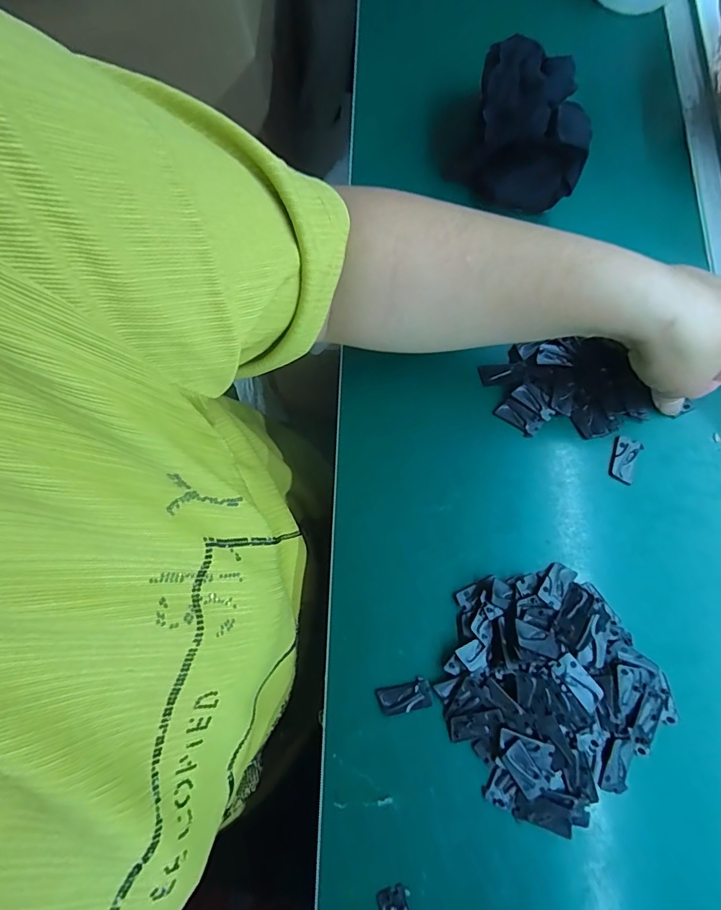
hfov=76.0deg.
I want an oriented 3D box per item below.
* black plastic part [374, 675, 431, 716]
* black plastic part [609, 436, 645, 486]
[{"bbox_3d":[0.029,0.161,0.306,0.035,0.004,0.018,-14,77,-3],"label":"black plastic part"},{"bbox_3d":[0.194,0.003,0.338,0.020,0.004,0.034,24,78,6],"label":"black plastic part"}]

